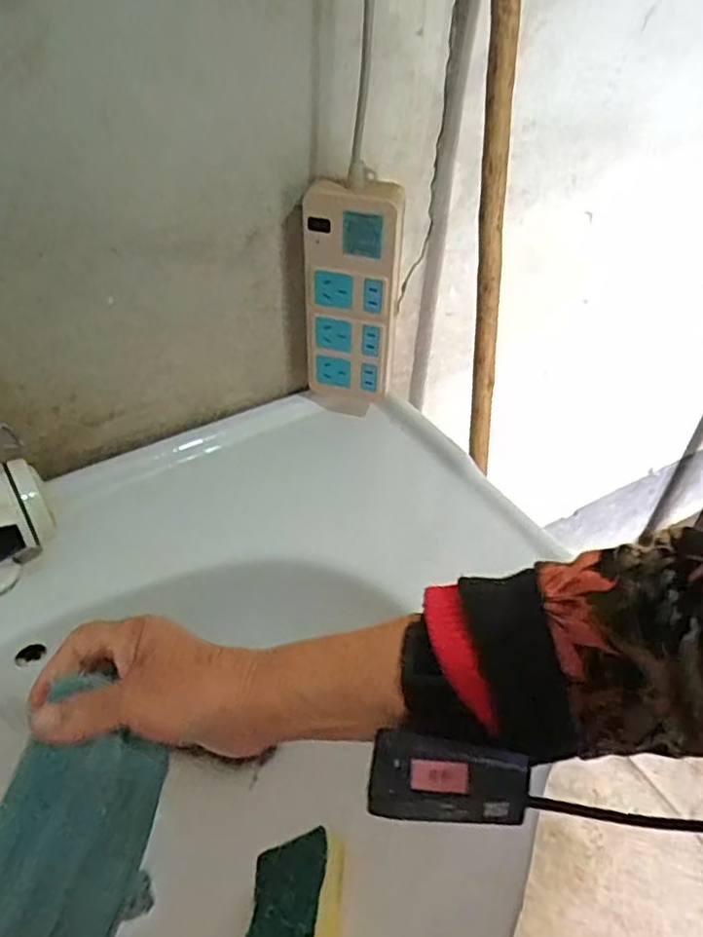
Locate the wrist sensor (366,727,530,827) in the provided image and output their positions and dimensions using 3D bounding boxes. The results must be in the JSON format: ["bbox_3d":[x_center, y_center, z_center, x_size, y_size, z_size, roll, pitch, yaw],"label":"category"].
[{"bbox_3d":[0.043,0.137,0.301,0.068,0.022,0.027,5,45,2],"label":"wrist sensor"}]

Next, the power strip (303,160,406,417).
[{"bbox_3d":[-0.002,-0.144,0.605,0.076,0.224,0.034,-3,45,-6],"label":"power strip"}]

